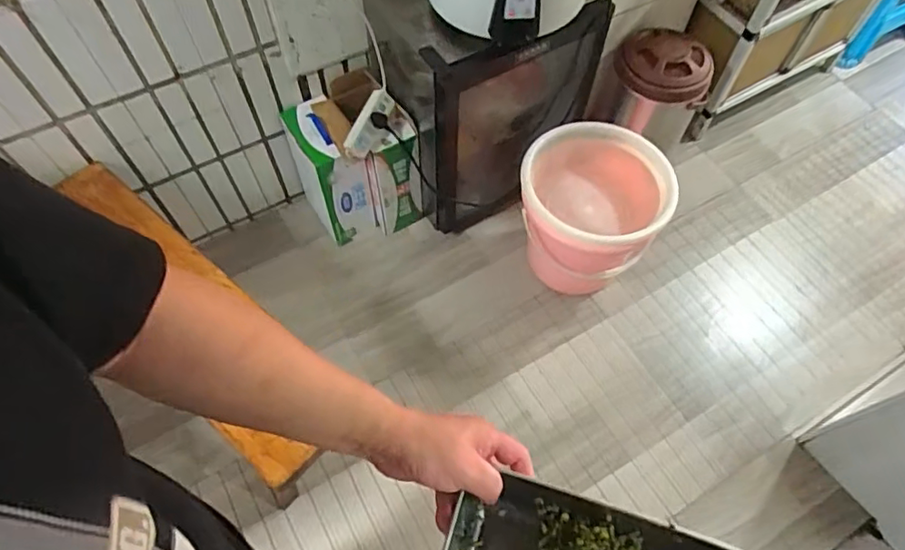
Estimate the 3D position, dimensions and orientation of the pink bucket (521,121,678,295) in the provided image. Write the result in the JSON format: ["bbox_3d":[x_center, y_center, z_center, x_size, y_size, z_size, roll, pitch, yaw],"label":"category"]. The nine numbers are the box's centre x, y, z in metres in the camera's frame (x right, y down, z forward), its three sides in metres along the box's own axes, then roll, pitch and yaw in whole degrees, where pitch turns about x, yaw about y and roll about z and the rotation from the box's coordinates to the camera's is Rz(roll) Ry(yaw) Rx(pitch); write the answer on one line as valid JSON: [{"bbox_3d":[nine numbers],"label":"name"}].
[{"bbox_3d":[0.329,-0.138,1.449,0.324,0.345,0.295,-1,59,1],"label":"pink bucket"}]

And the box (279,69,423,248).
[{"bbox_3d":[-0.245,-0.279,1.482,0.272,0.396,0.218,-18,60,-9],"label":"box"}]

